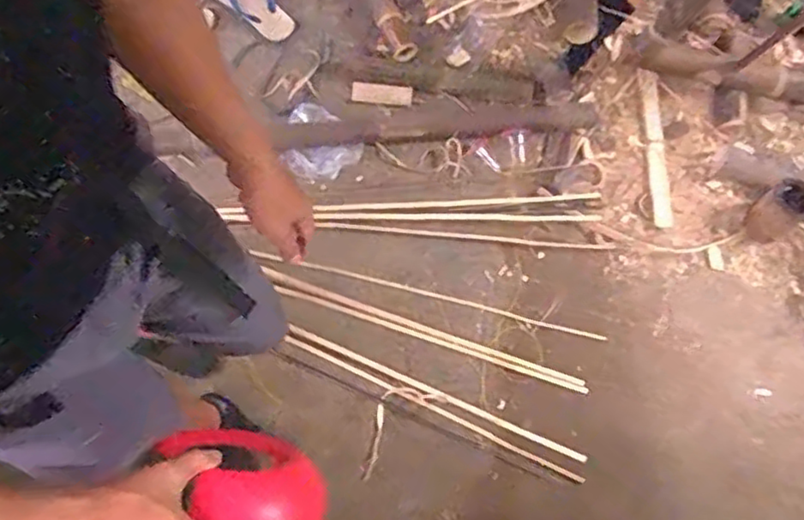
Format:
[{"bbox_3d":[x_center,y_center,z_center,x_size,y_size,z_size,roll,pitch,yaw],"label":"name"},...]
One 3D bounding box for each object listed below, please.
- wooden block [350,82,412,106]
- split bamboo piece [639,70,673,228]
[{"bbox_3d":[-0.051,-0.413,1.679,0.150,0.018,0.048,5,70,-3],"label":"wooden block"},{"bbox_3d":[0.645,-0.287,1.713,0.059,0.016,0.442,8,69,-14],"label":"split bamboo piece"}]

